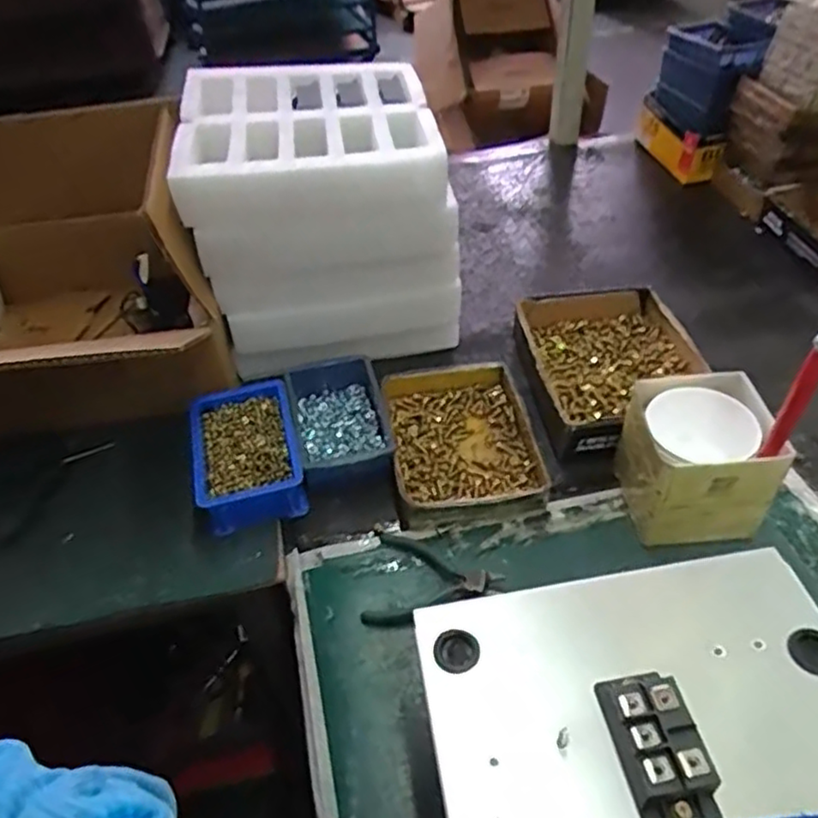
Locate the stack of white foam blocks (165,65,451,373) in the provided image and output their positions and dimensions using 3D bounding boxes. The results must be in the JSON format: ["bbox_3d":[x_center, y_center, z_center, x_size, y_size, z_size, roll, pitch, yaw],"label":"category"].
[{"bbox_3d":[-0.095,-0.215,0.771,0.258,0.246,0.283,-10,46,-5],"label":"stack of white foam blocks"}]

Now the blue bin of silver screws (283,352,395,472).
[{"bbox_3d":[-0.071,0.008,0.696,0.095,0.044,0.154,-14,46,-9],"label":"blue bin of silver screws"}]

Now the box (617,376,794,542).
[{"bbox_3d":[0.257,0.043,0.605,0.114,0.101,0.113,-3,46,1],"label":"box"}]

